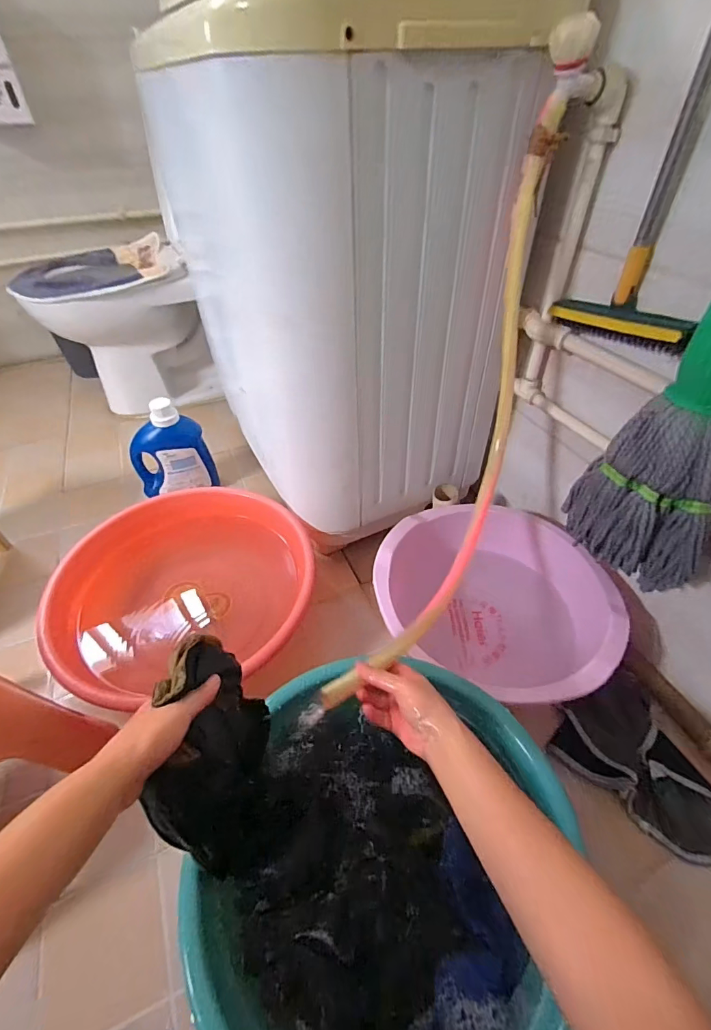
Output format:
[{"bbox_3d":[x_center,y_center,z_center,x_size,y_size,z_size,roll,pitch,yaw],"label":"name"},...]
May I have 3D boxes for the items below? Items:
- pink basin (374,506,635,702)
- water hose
[{"bbox_3d":[0.250,0.149,0.786,0.376,0.179,0.338,15,49,17],"label":"pink basin"},{"bbox_3d":[0.157,-0.125,0.584,0.094,0.297,0.720,16,90,18],"label":"water hose"}]

